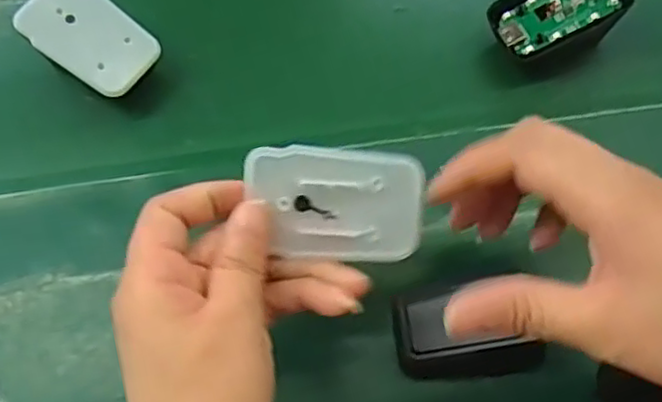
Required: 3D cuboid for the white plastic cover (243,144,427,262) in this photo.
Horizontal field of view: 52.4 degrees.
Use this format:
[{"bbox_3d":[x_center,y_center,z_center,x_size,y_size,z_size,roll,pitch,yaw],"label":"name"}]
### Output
[{"bbox_3d":[0.002,0.002,0.265,0.068,0.005,0.043,3,102,0],"label":"white plastic cover"}]

